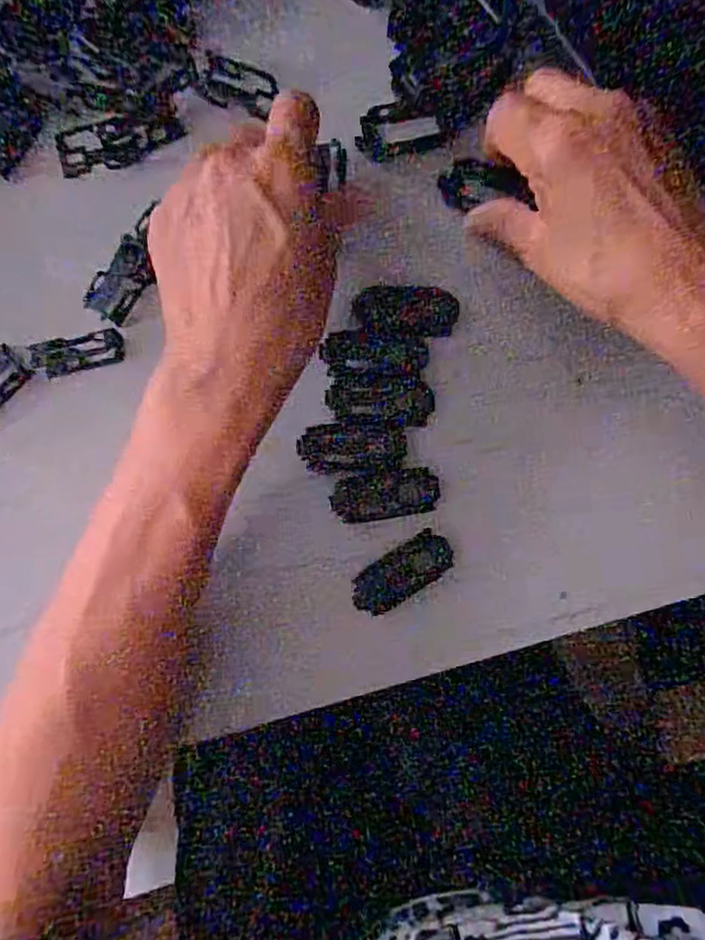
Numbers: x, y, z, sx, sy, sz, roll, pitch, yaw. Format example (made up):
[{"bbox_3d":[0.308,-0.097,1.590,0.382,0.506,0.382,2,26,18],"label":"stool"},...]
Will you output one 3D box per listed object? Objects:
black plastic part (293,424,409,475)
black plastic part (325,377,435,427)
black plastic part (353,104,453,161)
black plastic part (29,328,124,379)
[{"bbox_3d":[0.001,-0.010,0.312,0.051,0.005,0.023,-3,86,-5],"label":"black plastic part"},{"bbox_3d":[0.014,-0.034,0.318,0.052,0.009,0.023,2,85,-5],"label":"black plastic part"},{"bbox_3d":[0.025,-0.172,0.328,0.047,0.005,0.027,-15,87,-6],"label":"black plastic part"},{"bbox_3d":[-0.132,-0.056,0.315,0.043,0.015,0.015,-11,87,-6],"label":"black plastic part"}]

